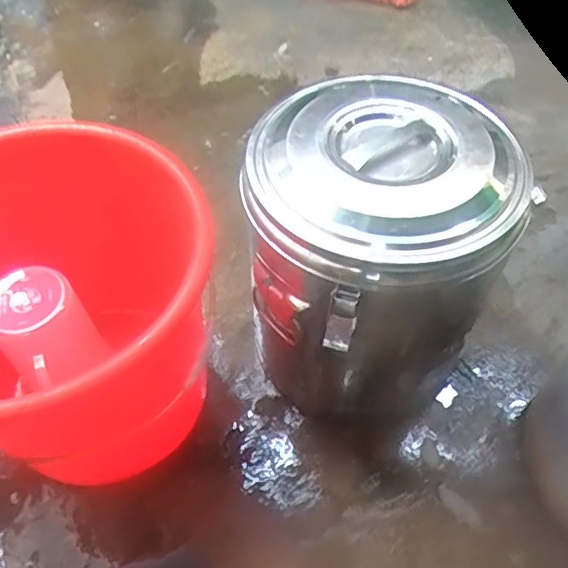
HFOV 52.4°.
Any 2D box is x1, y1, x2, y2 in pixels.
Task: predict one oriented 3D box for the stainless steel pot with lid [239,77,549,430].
[{"bbox_3d":[0.113,-0.019,0.786,0.304,0.404,0.286,1,57,-2],"label":"stainless steel pot with lid"}]

